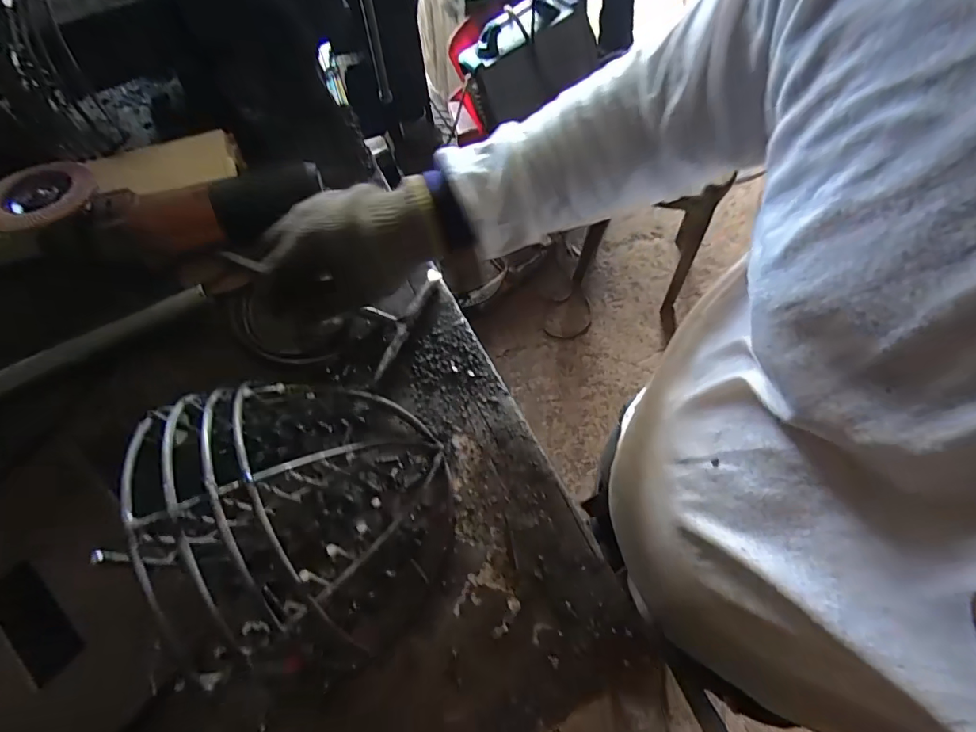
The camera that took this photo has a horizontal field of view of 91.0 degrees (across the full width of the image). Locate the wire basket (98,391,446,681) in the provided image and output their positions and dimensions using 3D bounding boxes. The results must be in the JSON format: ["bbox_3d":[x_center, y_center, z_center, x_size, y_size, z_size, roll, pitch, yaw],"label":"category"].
[{"bbox_3d":[-0.116,0.090,0.336,0.171,0.124,0.187,-26,66,-12],"label":"wire basket"}]

